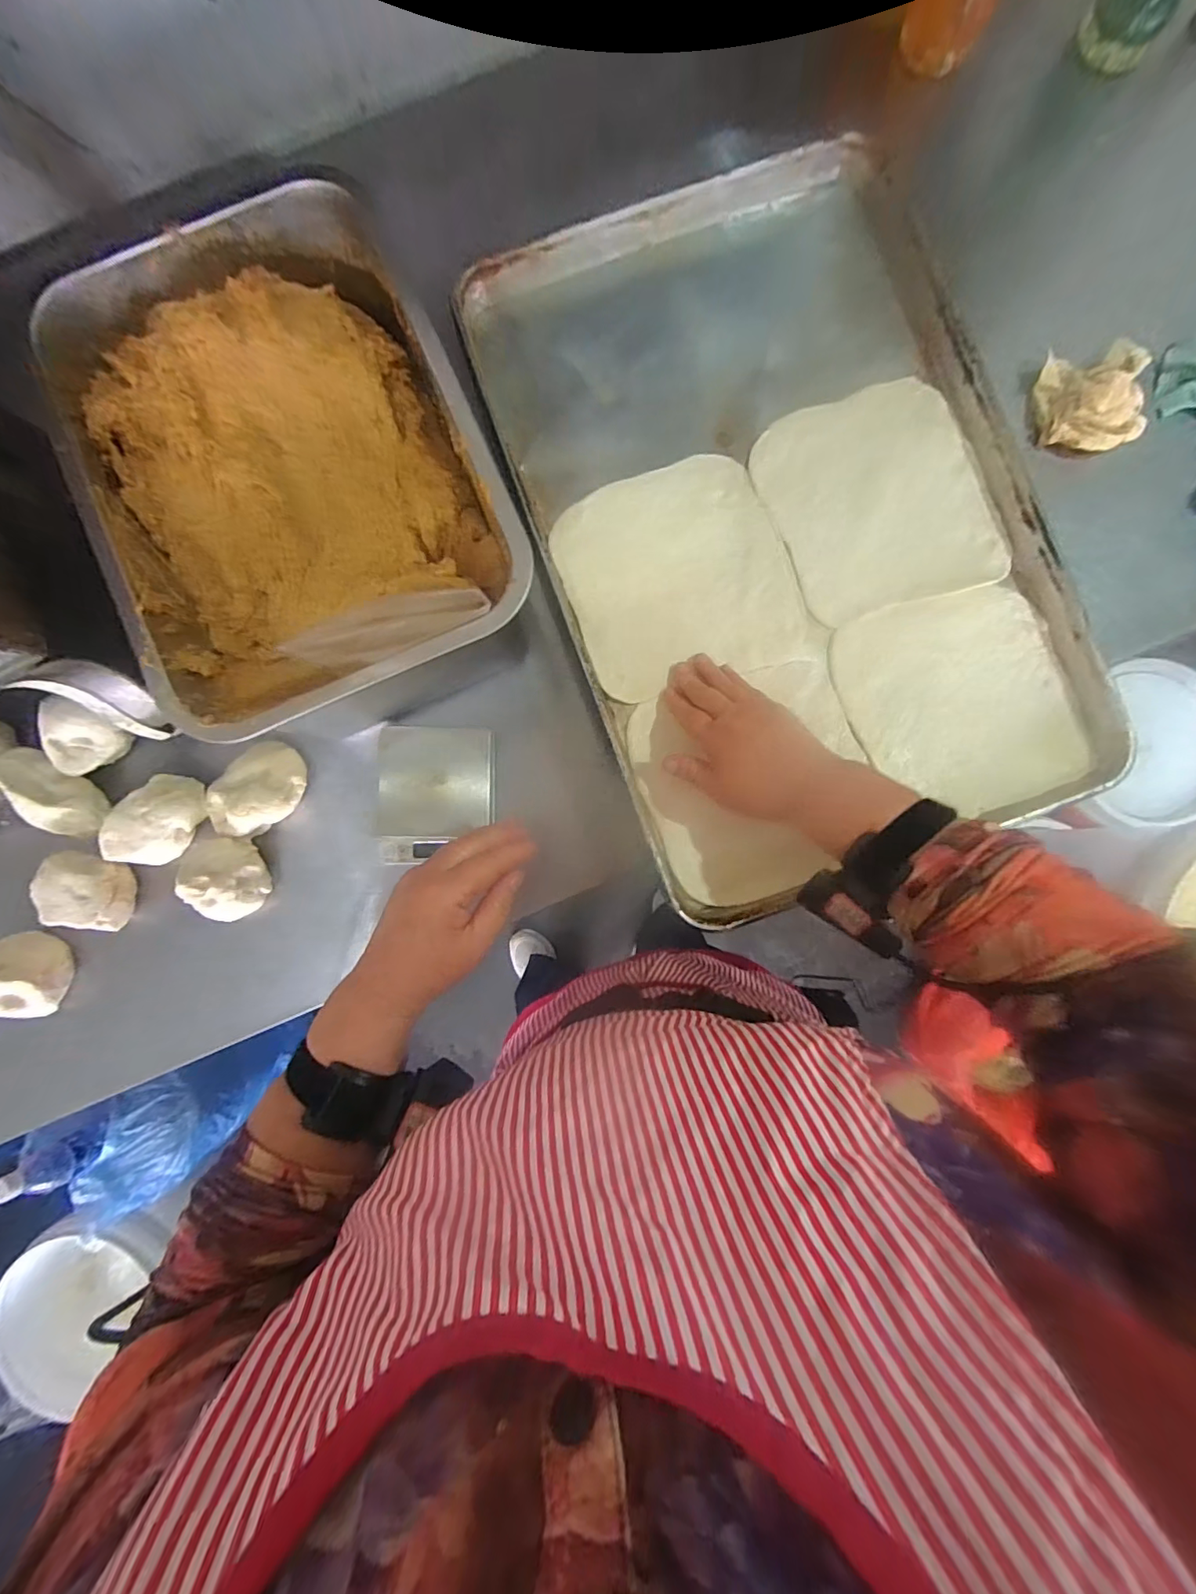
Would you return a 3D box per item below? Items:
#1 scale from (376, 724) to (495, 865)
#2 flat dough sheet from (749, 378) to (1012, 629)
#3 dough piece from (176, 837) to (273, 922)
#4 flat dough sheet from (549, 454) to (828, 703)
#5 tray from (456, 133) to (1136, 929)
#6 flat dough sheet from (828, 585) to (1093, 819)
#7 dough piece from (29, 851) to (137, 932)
[{"bbox_3d":[-0.146,-0.003,0.466,0.102,0.017,0.121,-1,88,1],"label":"scale"},{"bbox_3d":[0.244,-0.259,0.452,0.181,0.009,0.194,-21,87,0],"label":"flat dough sheet"},{"bbox_3d":[-0.331,0.074,0.455,0.062,0.040,0.076,-6,87,0],"label":"dough piece"},{"bbox_3d":[0.070,-0.191,0.447,0.186,0.005,0.195,-19,87,0],"label":"flat dough sheet"},{"bbox_3d":[0.155,-0.235,0.442,0.394,0.030,0.590,-20,87,0],"label":"tray"},{"bbox_3d":[0.311,-0.082,0.444,0.183,0.013,0.188,-22,87,0],"label":"flat dough sheet"},{"bbox_3d":[-0.450,0.080,0.452,0.061,0.041,0.061,17,88,1],"label":"dough piece"}]

